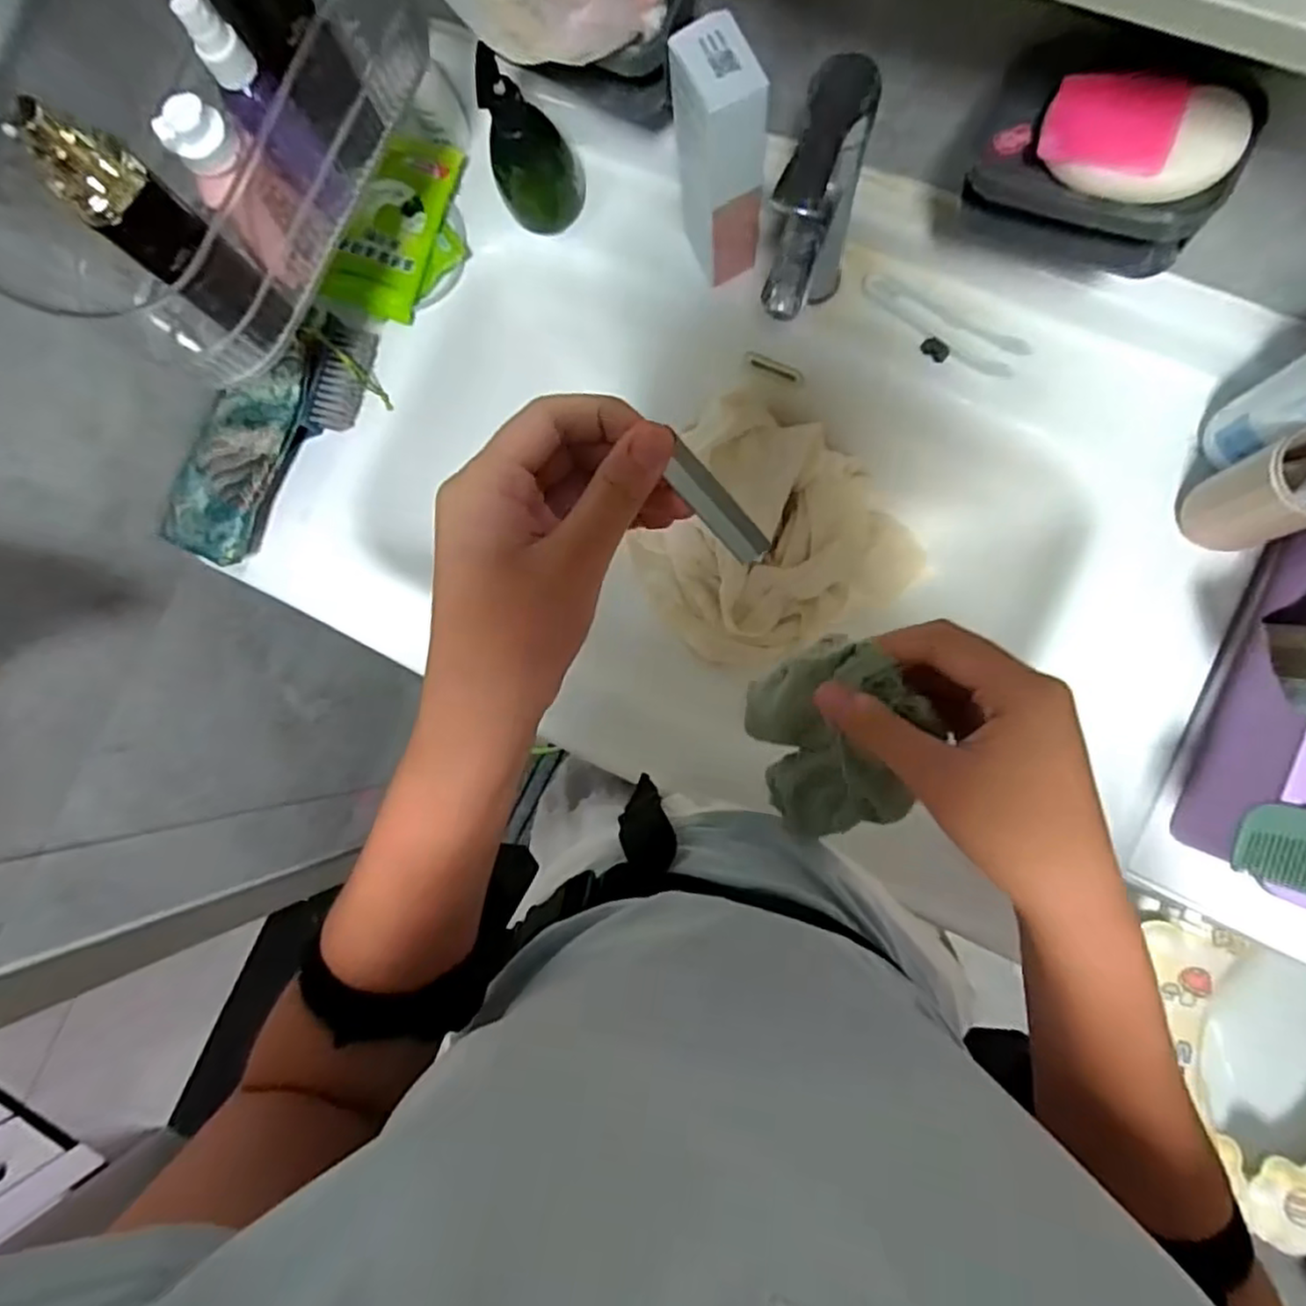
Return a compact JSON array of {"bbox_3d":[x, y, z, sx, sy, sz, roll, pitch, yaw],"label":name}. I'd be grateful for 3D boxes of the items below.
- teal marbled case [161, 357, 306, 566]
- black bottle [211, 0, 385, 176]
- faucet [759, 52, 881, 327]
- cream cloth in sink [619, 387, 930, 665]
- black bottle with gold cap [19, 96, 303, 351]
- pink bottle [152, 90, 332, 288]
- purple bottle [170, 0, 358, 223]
[{"bbox_3d":[-0.338,-0.159,0.564,0.058,0.029,0.166,21,88,8],"label":"teal marbled case"},{"bbox_3d":[-0.191,-0.324,0.365,0.044,0.150,0.035,-34,82,3],"label":"black bottle"},{"bbox_3d":[0.111,-0.285,0.482,0.043,0.178,0.138,17,87,8],"label":"faucet"},{"bbox_3d":[0.098,-0.104,0.651,0.224,0.065,0.237,-34,98,27],"label":"cream cloth in sink"},{"bbox_3d":[-0.250,-0.215,0.363,0.032,0.148,0.039,36,90,8],"label":"black bottle with gold cap"},{"bbox_3d":[-0.223,-0.255,0.387,0.046,0.098,0.032,-44,82,1],"label":"pink bottle"},{"bbox_3d":[-0.208,-0.295,0.381,0.031,0.119,0.028,-39,82,2],"label":"purple bottle"}]

